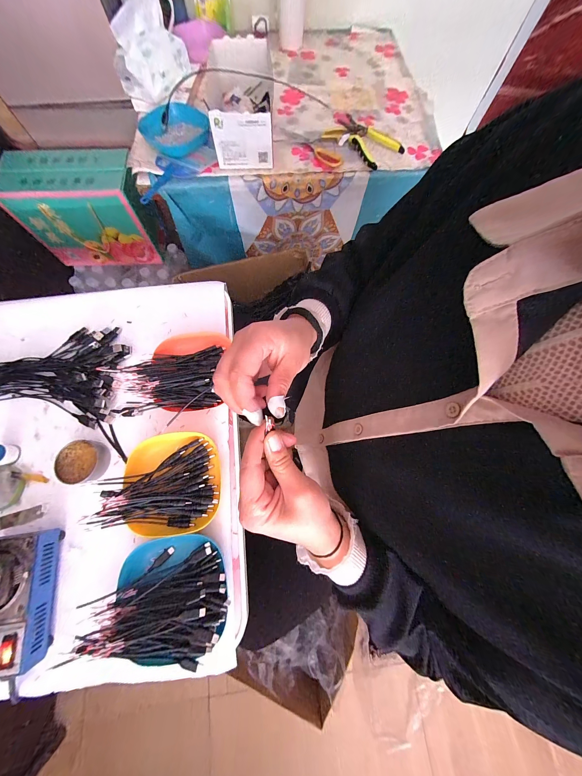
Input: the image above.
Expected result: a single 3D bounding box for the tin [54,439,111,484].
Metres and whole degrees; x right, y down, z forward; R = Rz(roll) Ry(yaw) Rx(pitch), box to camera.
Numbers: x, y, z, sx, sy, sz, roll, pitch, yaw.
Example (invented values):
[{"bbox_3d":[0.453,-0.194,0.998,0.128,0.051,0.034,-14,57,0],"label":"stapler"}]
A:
[{"bbox_3d":[-0.319,0.113,0.380,0.065,0.020,0.061,1,73,-2],"label":"tin"}]

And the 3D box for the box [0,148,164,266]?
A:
[{"bbox_3d":[-0.592,-0.528,0.745,0.329,0.233,0.158,-4,74,-3],"label":"box"}]

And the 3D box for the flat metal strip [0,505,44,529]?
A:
[{"bbox_3d":[-0.419,0.197,0.369,0.097,0.005,0.018,-15,75,-6],"label":"flat metal strip"}]

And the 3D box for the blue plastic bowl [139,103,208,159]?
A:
[{"bbox_3d":[-0.261,-0.582,0.559,0.146,0.029,0.121,-2,74,-3],"label":"blue plastic bowl"}]

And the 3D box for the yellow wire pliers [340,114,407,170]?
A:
[{"bbox_3d":[0.169,-0.572,0.577,0.168,0.015,0.107,35,75,8],"label":"yellow wire pliers"}]

